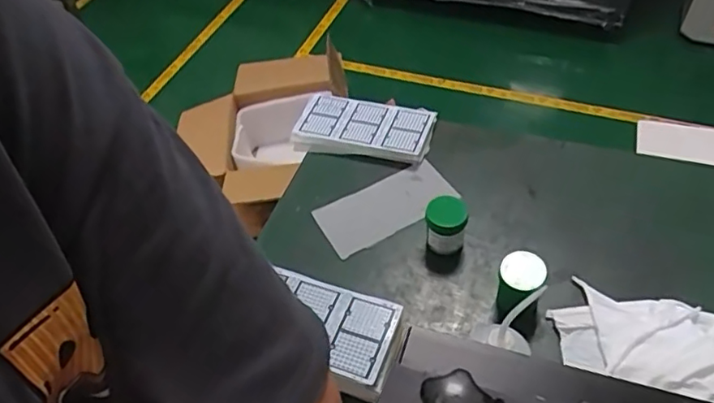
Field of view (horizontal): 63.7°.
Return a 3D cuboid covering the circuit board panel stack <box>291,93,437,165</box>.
[{"bbox_3d":[0.011,-0.141,1.095,0.260,0.036,0.135,11,50,12],"label":"circuit board panel stack"}]

